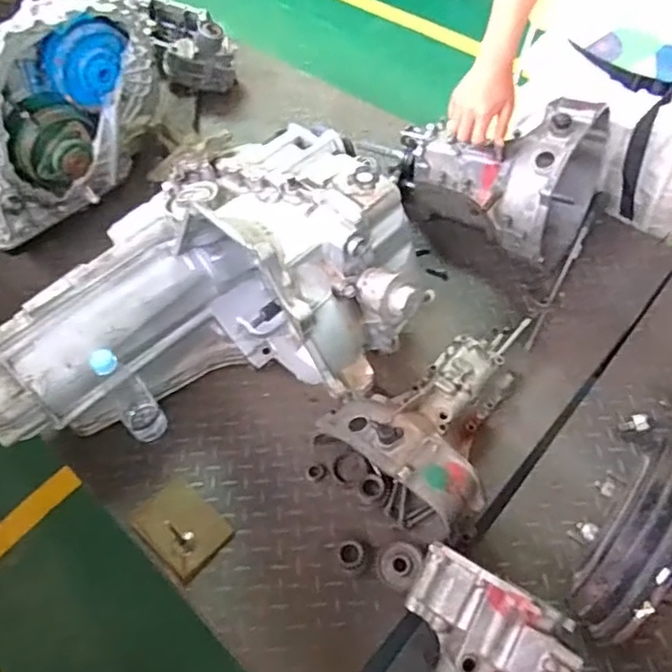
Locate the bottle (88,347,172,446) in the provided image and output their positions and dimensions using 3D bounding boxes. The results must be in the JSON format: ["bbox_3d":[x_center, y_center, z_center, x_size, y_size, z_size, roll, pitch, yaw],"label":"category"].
[{"bbox_3d":[-0.340,0.093,0.985,0.066,0.244,0.073,-33,61,-16],"label":"bottle"}]

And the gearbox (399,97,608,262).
[{"bbox_3d":[0.330,-0.340,1.144,0.286,0.241,0.367,-35,62,-17],"label":"gearbox"}]

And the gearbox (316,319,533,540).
[{"bbox_3d":[0.189,0.101,0.965,0.254,0.152,0.388,35,67,23],"label":"gearbox"}]

